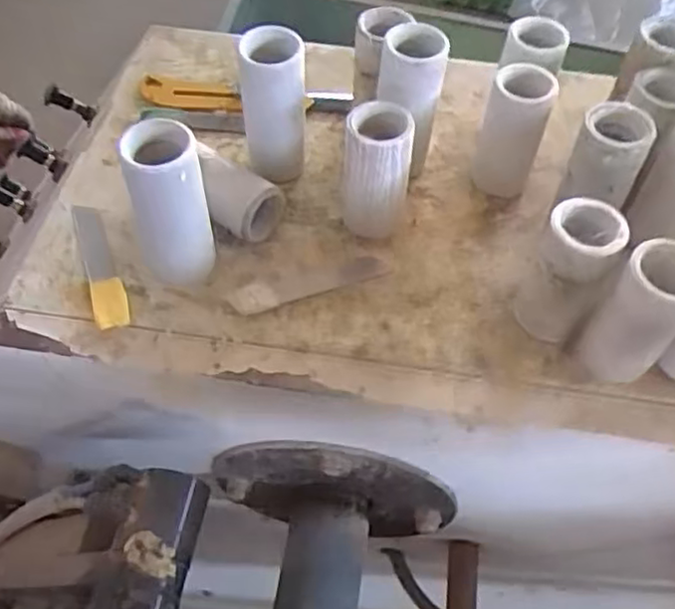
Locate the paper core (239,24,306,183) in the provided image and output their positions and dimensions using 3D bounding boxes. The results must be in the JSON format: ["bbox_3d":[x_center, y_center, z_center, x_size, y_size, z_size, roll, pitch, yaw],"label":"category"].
[{"bbox_3d":[-0.043,-0.126,0.455,0.038,0.108,0.036,-10,56,-9],"label":"paper core"}]

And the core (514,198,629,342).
[{"bbox_3d":[0.131,-0.018,0.391,0.038,0.078,0.045,20,57,11],"label":"core"}]

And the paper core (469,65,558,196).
[{"bbox_3d":[0.119,-0.116,0.459,0.039,0.085,0.039,23,58,13],"label":"paper core"}]

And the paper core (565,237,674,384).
[{"bbox_3d":[0.162,0.006,0.372,0.042,0.083,0.044,-37,64,-24],"label":"paper core"}]

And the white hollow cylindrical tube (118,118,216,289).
[{"bbox_3d":[-0.099,-0.056,0.405,0.042,0.103,0.040,1,55,-1],"label":"white hollow cylindrical tube"}]

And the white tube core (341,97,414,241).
[{"bbox_3d":[0.024,-0.084,0.433,0.039,0.082,0.038,7,55,2],"label":"white tube core"}]

